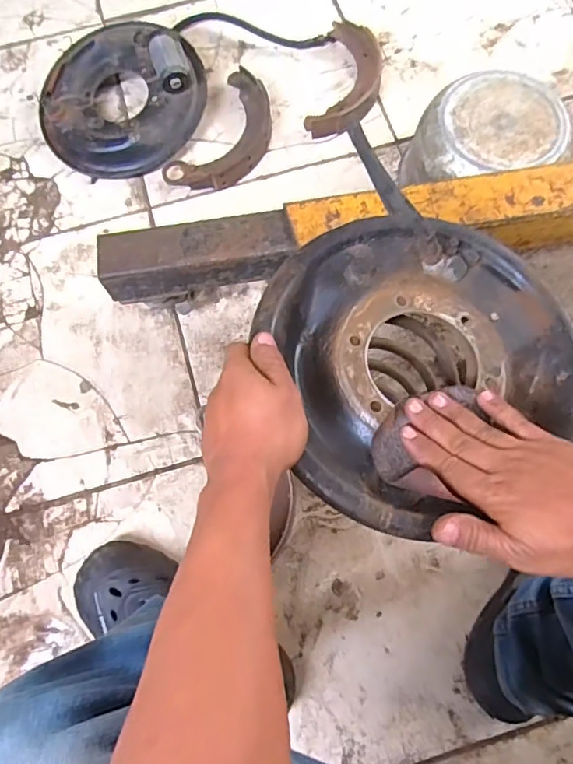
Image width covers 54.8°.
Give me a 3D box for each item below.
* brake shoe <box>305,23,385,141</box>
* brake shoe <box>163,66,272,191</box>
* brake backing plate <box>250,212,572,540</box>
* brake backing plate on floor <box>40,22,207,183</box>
[{"bbox_3d":[0.102,-0.490,0.901,0.104,0.032,0.229,15,76,6],"label":"brake shoe"},{"bbox_3d":[-0.089,-0.392,0.882,0.122,0.035,0.225,29,78,9],"label":"brake shoe"},{"bbox_3d":[0.104,-0.028,0.443,0.257,0.052,0.235,0,75,2],"label":"brake backing plate"},{"bbox_3d":[-0.266,-0.453,0.880,0.257,0.087,0.243,0,75,2],"label":"brake backing plate on floor"}]

